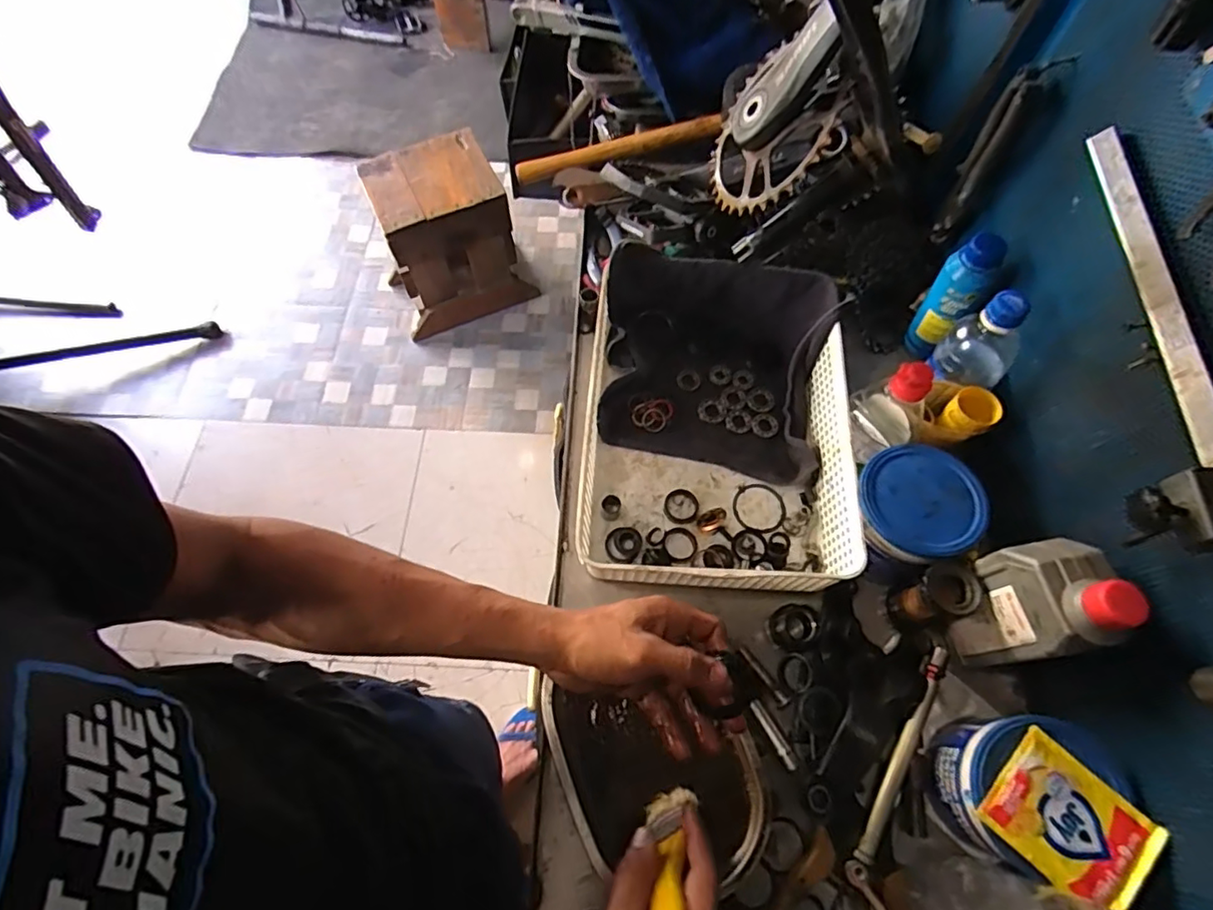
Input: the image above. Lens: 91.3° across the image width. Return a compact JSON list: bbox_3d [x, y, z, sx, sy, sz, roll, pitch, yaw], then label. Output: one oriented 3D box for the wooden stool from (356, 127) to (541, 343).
[{"bbox_3d":[-0.423,-0.591,1.630,0.355,0.410,0.258,-18,66,-8],"label":"wooden stool"}]

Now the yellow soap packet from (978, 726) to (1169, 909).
[{"bbox_3d":[0.318,0.252,0.406,0.094,0.011,0.080,42,72,18],"label":"yellow soap packet"}]

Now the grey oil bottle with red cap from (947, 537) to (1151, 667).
[{"bbox_3d":[0.326,0.113,0.462,0.061,0.162,0.081,-13,65,-6],"label":"grey oil bottle with red cap"}]

